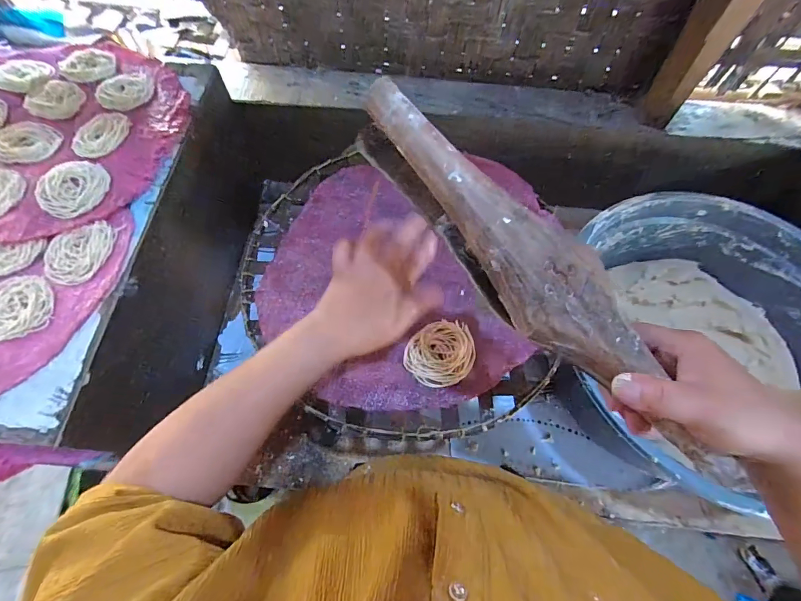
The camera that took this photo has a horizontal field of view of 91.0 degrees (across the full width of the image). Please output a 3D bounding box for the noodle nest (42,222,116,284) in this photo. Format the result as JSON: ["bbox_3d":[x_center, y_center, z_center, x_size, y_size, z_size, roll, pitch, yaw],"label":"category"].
[{"bbox_3d":[-0.354,-0.056,0.433,0.061,0.005,0.079,17,66,7],"label":"noodle nest"}]

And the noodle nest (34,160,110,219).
[{"bbox_3d":[-0.385,-0.134,0.461,0.072,0.011,0.075,38,70,15],"label":"noodle nest"}]

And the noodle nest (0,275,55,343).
[{"bbox_3d":[-0.398,0.007,0.403,0.077,0.004,0.072,0,66,-1],"label":"noodle nest"}]

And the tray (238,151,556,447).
[{"bbox_3d":[-0.007,-0.031,0.458,0.349,0.025,0.346,0,66,-1],"label":"tray"}]

